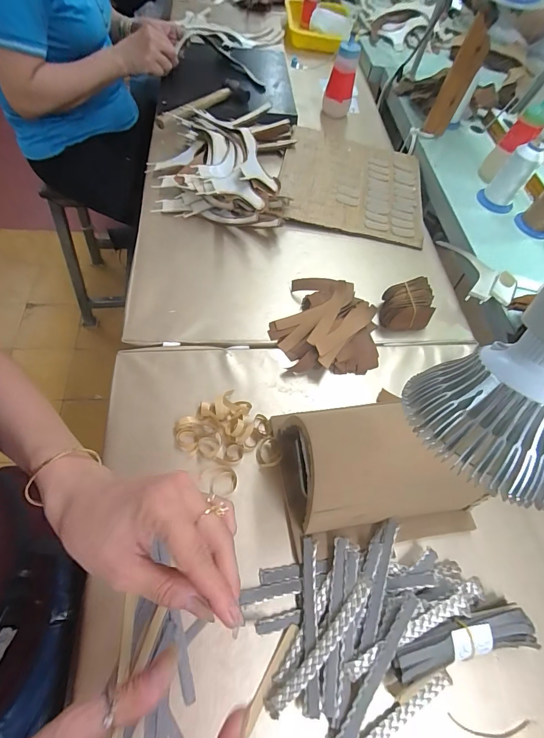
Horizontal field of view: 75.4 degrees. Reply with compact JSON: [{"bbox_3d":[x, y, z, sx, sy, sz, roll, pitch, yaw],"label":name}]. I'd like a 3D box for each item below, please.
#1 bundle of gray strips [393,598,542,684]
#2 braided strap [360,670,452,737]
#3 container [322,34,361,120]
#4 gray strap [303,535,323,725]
[{"bbox_3d":[0.179,0.261,0.336,0.142,0.036,0.040,-8,62,-12],"label":"bundle of gray strips"},{"bbox_3d":[0.105,0.311,0.311,0.138,0.012,0.019,-21,67,-20],"label":"braided strap"},{"bbox_3d":[0.146,-0.611,0.747,0.058,0.138,0.049,17,60,1],"label":"container"},{"bbox_3d":[0.037,0.235,0.331,0.014,0.010,0.136,6,61,-5],"label":"gray strap"}]

